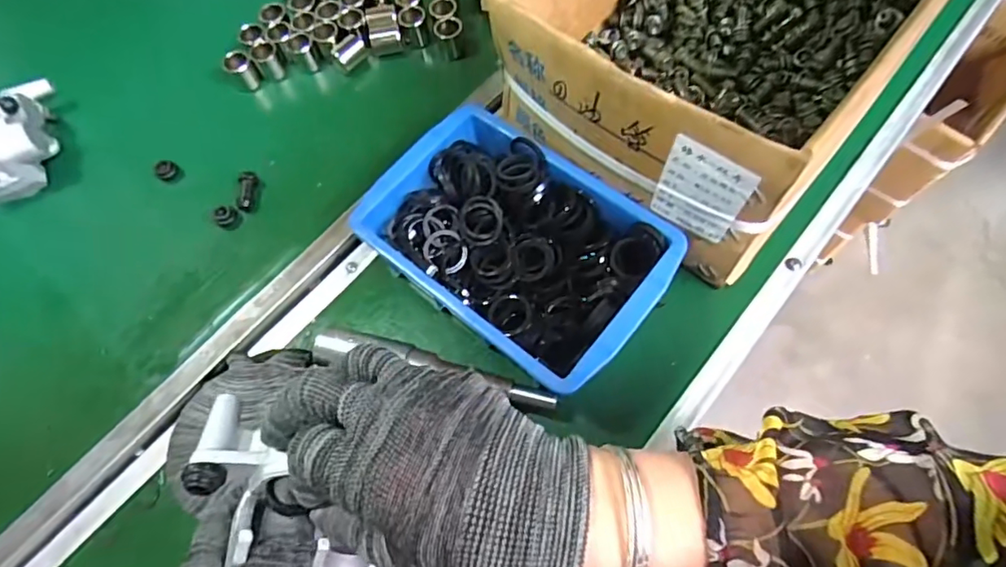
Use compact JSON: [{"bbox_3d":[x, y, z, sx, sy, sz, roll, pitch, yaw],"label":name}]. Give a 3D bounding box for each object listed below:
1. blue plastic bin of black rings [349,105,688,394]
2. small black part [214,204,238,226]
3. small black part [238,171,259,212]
[{"bbox_3d":[0.009,-0.025,0.404,0.204,0.062,0.138,38,74,16],"label":"blue plastic bin of black rings"},{"bbox_3d":[-0.227,-0.055,0.453,0.014,0.013,0.016,42,75,17],"label":"small black part"},{"bbox_3d":[-0.214,-0.077,0.463,0.014,0.014,0.036,0,68,3],"label":"small black part"}]

